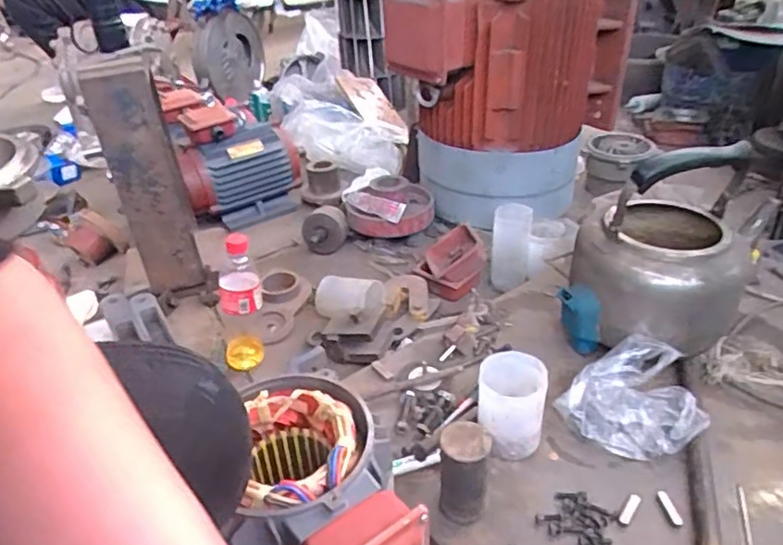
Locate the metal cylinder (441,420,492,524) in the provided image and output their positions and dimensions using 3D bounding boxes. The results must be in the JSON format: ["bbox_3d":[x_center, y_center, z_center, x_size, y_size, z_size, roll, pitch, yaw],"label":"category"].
[{"bbox_3d":[0.076,0.210,0.621,0.048,0.105,0.055,2,35,10],"label":"metal cylinder"}]

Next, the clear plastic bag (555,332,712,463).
[{"bbox_3d":[0.291,0.153,0.709,0.153,0.077,0.122,-15,36,-16],"label":"clear plastic bag"}]

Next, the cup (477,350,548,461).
[{"bbox_3d":[0.141,0.157,0.702,0.077,0.104,0.082,-3,34,2],"label":"cup"}]

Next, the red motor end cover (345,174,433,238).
[{"bbox_3d":[-0.004,-0.142,1.264,0.171,0.088,0.148,13,38,24],"label":"red motor end cover"}]

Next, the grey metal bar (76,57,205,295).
[{"bbox_3d":[-0.416,-0.147,1.030,0.112,0.402,0.088,-18,36,-19],"label":"grey metal bar"}]

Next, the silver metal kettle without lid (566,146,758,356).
[{"bbox_3d":[0.356,-0.054,0.789,0.197,0.226,0.217,9,36,19],"label":"silver metal kettle without lid"}]

